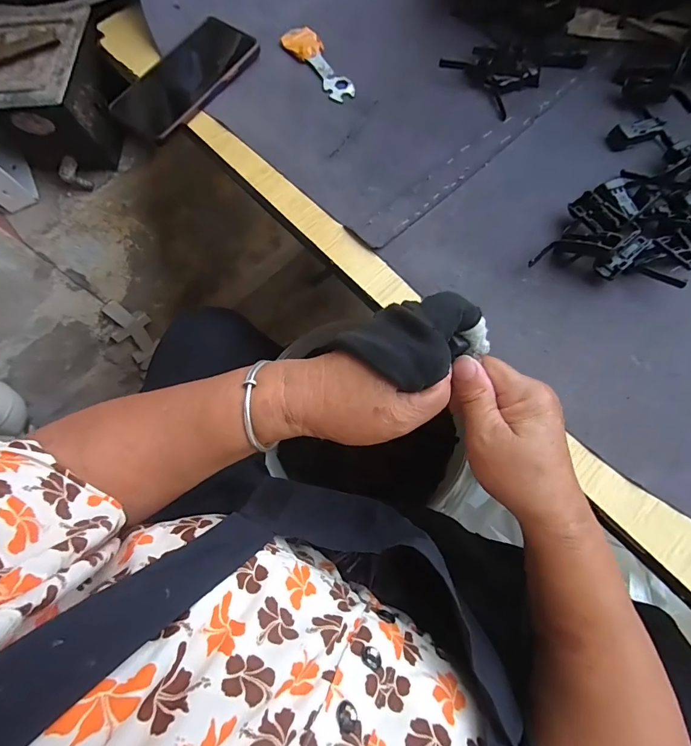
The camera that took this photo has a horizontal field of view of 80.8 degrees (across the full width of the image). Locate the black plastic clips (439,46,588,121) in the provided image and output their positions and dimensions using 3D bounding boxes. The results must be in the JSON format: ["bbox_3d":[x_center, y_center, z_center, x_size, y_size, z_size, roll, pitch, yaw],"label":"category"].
[{"bbox_3d":[0.173,-0.322,0.419,0.111,0.024,0.089,-37,73,-10],"label":"black plastic clips"}]

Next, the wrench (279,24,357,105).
[{"bbox_3d":[-0.027,-0.340,0.443,0.037,0.008,0.116,-33,72,-9],"label":"wrench"}]

